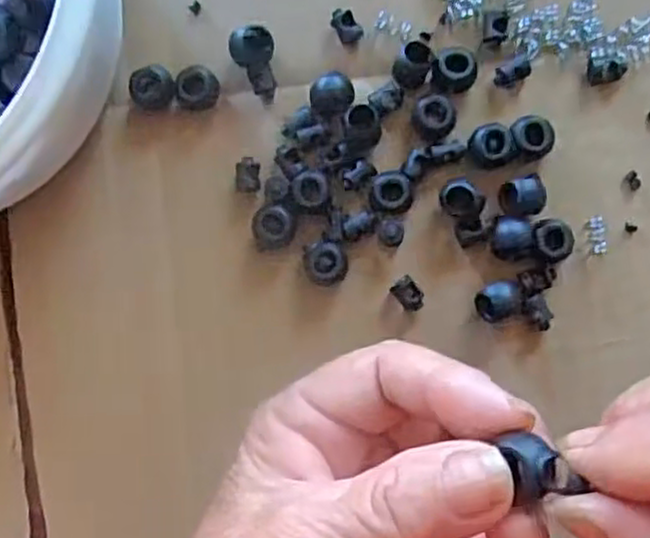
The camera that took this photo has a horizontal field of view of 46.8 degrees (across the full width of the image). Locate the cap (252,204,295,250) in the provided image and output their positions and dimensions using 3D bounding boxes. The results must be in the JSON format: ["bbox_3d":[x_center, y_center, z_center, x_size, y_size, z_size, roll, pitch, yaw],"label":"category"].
[{"bbox_3d":[-0.018,-0.015,0.264,0.015,0.007,0.014,0,90,3],"label":"cap"}]

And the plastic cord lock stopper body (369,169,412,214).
[{"bbox_3d":[0.023,-0.027,0.264,0.014,0.009,0.015,-8,90,3],"label":"plastic cord lock stopper body"}]

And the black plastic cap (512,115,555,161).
[{"bbox_3d":[0.072,-0.046,0.263,0.014,0.012,0.016,-13,90,3],"label":"black plastic cap"}]

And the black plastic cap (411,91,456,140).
[{"bbox_3d":[0.038,-0.053,0.262,0.015,0.008,0.015,0,90,3],"label":"black plastic cap"}]

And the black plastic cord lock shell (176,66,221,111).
[{"bbox_3d":[-0.045,-0.065,0.267,0.015,0.010,0.015,0,90,3],"label":"black plastic cord lock shell"}]

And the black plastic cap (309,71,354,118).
[{"bbox_3d":[0.003,-0.061,0.267,0.015,0.009,0.014,-8,90,3],"label":"black plastic cap"}]

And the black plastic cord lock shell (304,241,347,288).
[{"bbox_3d":[0.000,-0.002,0.265,0.015,0.010,0.016,0,90,3],"label":"black plastic cord lock shell"}]

